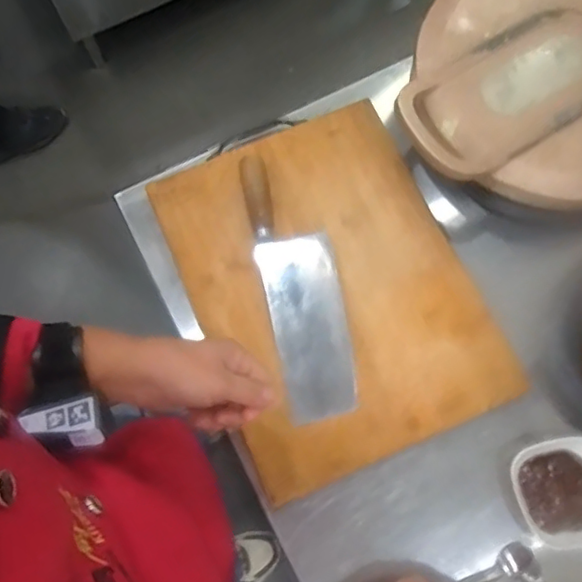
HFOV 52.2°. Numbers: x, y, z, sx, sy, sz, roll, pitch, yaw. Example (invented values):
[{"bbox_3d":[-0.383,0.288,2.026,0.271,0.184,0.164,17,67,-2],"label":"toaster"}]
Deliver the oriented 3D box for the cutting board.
[{"bbox_3d":[0.041,-0.010,0.662,0.293,0.034,0.385,-23,73,-6],"label":"cutting board"}]

